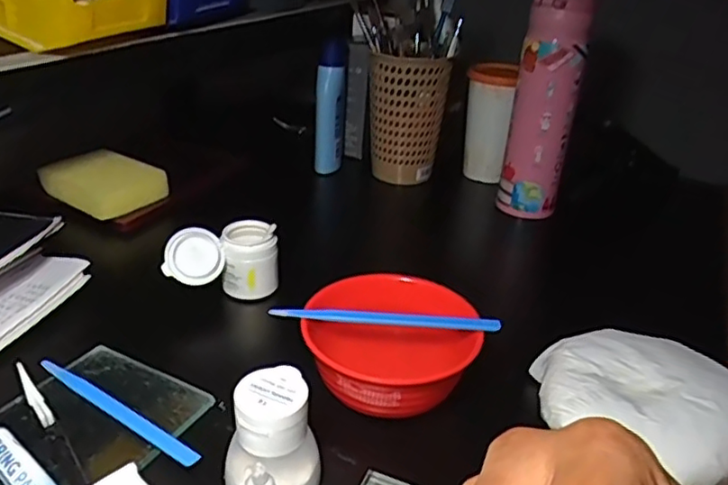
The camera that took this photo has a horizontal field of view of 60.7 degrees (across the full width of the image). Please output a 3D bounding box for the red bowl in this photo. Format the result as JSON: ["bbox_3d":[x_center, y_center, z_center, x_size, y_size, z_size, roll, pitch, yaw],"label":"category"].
[{"bbox_3d":[0.016,0.069,0.399,0.105,0.049,0.103,4,28,-2],"label":"red bowl"}]

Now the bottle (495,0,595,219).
[{"bbox_3d":[0.177,-0.130,0.610,0.060,0.220,0.050,12,29,13],"label":"bottle"}]

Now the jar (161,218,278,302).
[{"bbox_3d":[-0.112,0.015,0.485,0.083,0.053,0.043,-11,32,-27],"label":"jar"}]

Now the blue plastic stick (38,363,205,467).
[{"bbox_3d":[-0.149,0.099,0.373,0.136,0.004,0.010,20,32,27],"label":"blue plastic stick"}]

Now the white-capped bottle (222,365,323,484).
[{"bbox_3d":[-0.047,0.102,0.321,0.049,0.060,0.043,0,28,-9],"label":"white-capped bottle"}]

